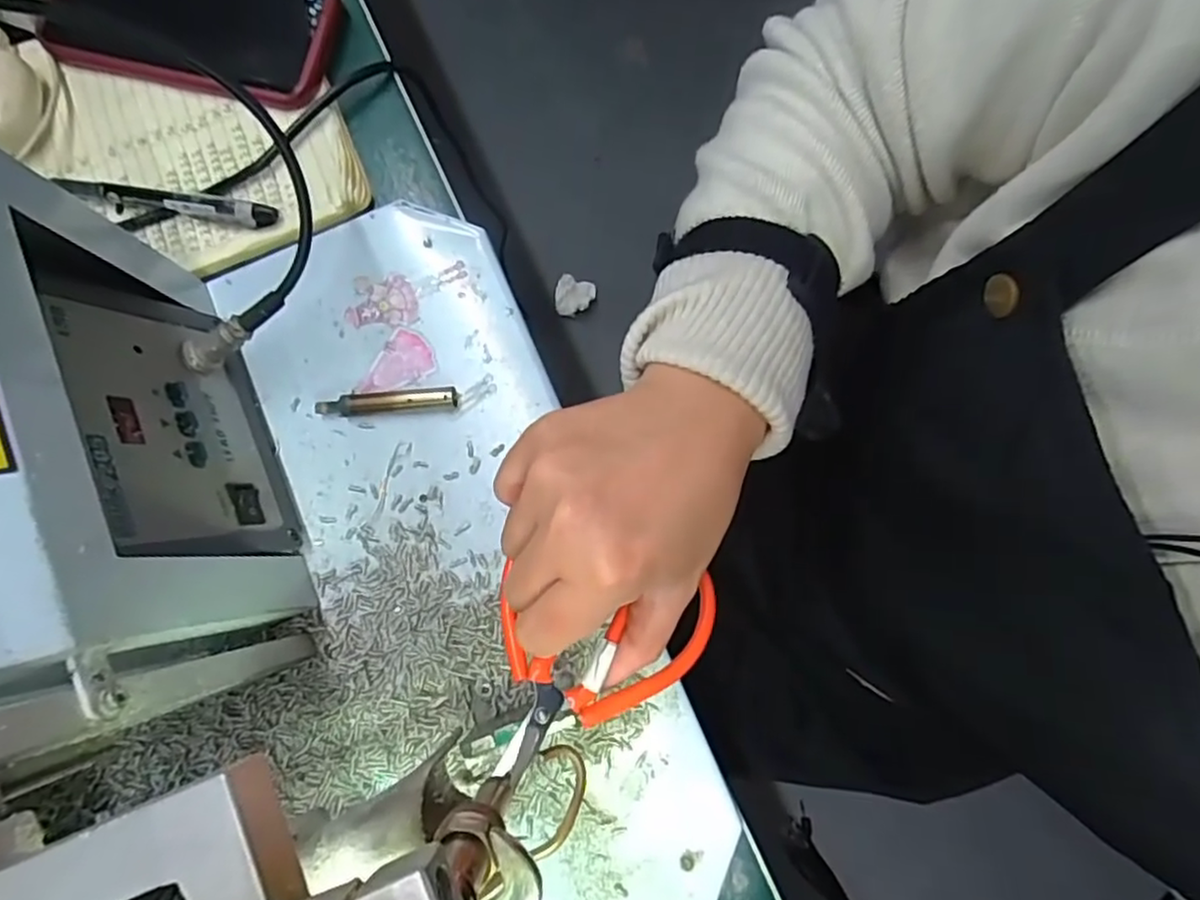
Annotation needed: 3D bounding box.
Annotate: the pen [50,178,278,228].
[{"bbox_3d":[-0.238,-0.137,0.363,0.124,0.014,0.014,8,83,2],"label":"pen"}]

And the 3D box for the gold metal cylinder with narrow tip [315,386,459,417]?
[{"bbox_3d":[-0.109,-0.025,0.337,0.071,0.010,0.012,-4,79,0],"label":"gold metal cylinder with narrow tip"}]

